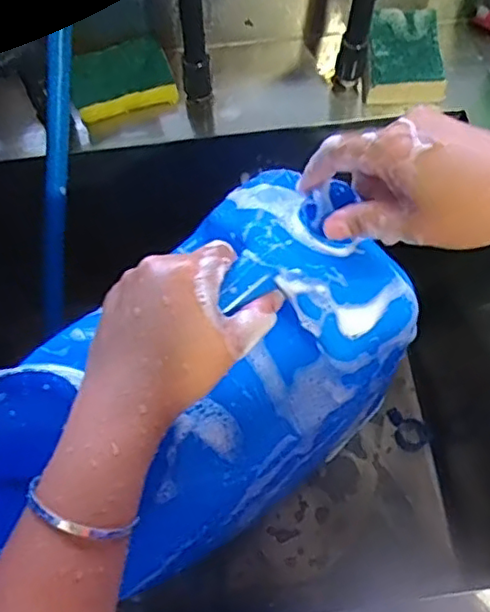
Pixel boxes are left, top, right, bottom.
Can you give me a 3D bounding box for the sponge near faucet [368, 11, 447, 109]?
[{"bbox_3d":[0.160,-0.247,0.606,0.071,0.031,0.099,4,66,4],"label":"sponge near faucet"}]

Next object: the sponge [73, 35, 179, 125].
[{"bbox_3d":[-0.118,-0.219,0.593,0.096,0.034,0.060,-18,67,-7],"label":"sponge"}]

